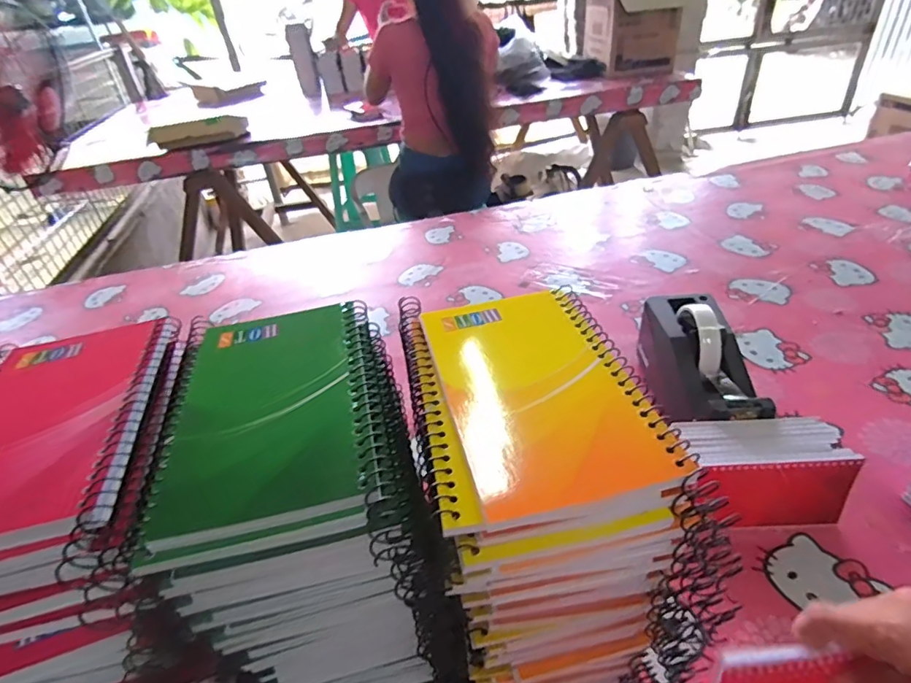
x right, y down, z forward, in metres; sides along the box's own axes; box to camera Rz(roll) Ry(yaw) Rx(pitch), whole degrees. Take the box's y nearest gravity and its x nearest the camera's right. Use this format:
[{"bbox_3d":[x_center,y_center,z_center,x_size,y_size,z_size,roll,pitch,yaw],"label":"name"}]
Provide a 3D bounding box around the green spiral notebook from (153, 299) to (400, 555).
[{"bbox_3d":[-0.077,0.023,0.227,0.085,0.009,0.131,-13,37,-8],"label":"green spiral notebook"}]

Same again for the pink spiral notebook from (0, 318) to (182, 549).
[{"bbox_3d":[-0.182,0.035,0.226,0.086,0.013,0.133,-11,37,-6],"label":"pink spiral notebook"}]

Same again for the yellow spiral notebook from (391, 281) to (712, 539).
[{"bbox_3d":[0.030,0.018,0.230,0.098,0.008,0.128,-11,37,-6],"label":"yellow spiral notebook"}]

